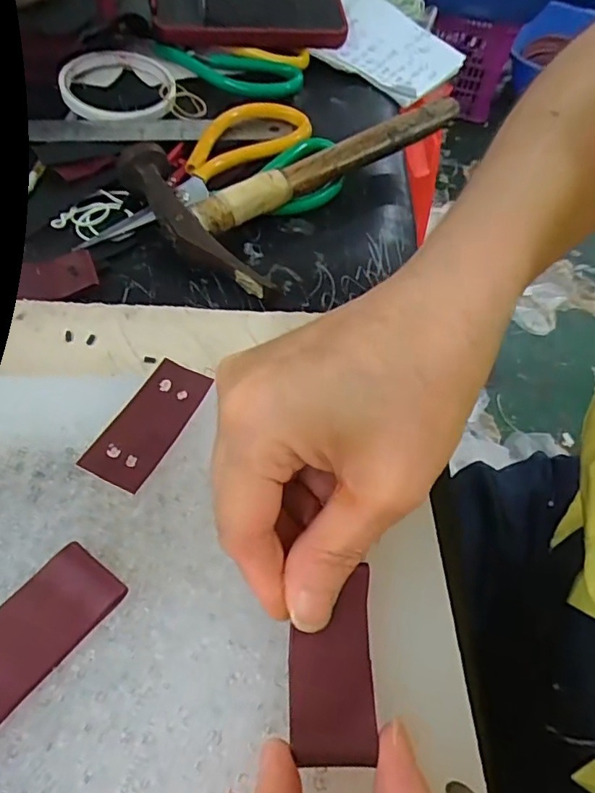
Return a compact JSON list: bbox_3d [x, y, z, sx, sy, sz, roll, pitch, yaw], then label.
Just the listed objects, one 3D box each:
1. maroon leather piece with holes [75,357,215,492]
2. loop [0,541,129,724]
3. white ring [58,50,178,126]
[{"bbox_3d":[-0.061,0.010,0.229,0.026,0.004,0.060,25,57,7],"label":"maroon leather piece with holes"},{"bbox_3d":[-0.088,0.079,0.180,0.028,0.008,0.061,35,60,15],"label":"loop"},{"bbox_3d":[-0.138,-0.242,0.427,0.082,0.017,0.086,-2,57,-8],"label":"white ring"}]

